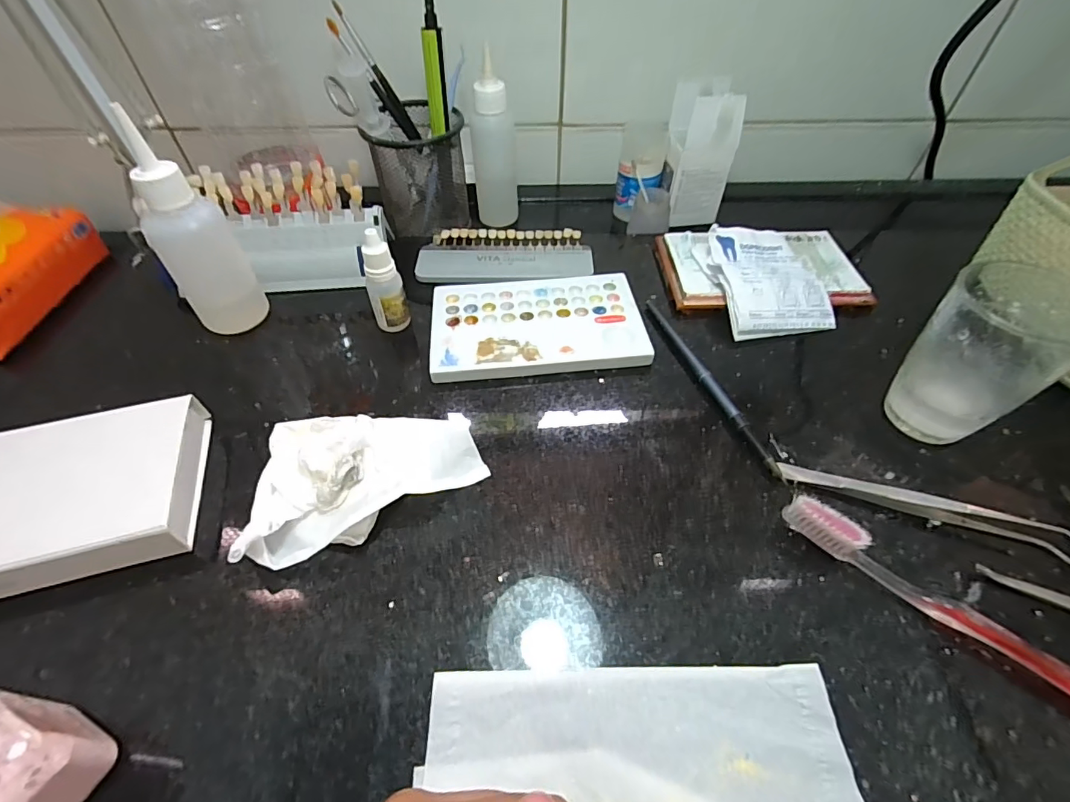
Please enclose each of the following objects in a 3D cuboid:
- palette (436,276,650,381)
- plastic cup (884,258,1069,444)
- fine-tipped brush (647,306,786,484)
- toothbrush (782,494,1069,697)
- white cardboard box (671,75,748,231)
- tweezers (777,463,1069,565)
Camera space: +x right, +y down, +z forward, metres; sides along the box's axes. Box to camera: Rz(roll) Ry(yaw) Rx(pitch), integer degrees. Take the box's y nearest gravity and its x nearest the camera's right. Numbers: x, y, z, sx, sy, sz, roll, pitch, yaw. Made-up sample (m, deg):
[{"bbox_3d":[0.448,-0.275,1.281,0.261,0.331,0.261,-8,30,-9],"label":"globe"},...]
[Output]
[{"bbox_3d":[0.002,-0.058,0.362,0.151,0.012,0.096,-6,50,-3],"label":"palette"},{"bbox_3d":[0.249,-0.018,0.275,0.061,0.093,0.057,-28,55,-20],"label":"plastic cup"},{"bbox_3d":[0.116,-0.014,0.327,0.010,0.010,0.163,-15,52,-11],"label":"fine-tipped brush"},{"bbox_3d":[0.205,0.102,0.218,0.184,0.026,0.011,32,58,25],"label":"toothbrush"},{"bbox_3d":[0.157,-0.236,0.470,0.053,0.116,0.058,0,50,2],"label":"white cardboard box"},{"bbox_3d":[0.218,0.058,0.261,0.161,0.016,0.014,17,53,15],"label":"tweezers"}]

